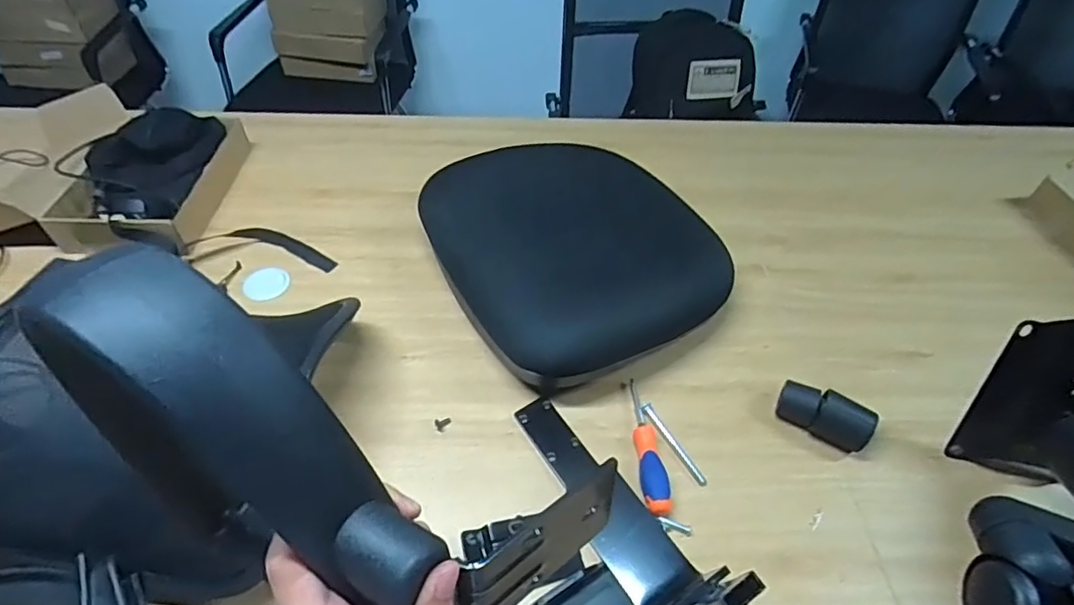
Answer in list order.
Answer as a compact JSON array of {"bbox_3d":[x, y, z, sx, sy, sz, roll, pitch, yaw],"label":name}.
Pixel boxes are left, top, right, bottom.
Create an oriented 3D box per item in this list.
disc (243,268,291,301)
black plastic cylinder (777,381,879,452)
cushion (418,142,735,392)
[{"bbox_3d":[-0.419,-0.030,0.885,0.063,0.004,0.064,1,48,-2],"label":"disc"},{"bbox_3d":[0.361,0.144,0.721,0.106,0.057,0.045,24,51,18],"label":"black plastic cylinder"},{"bbox_3d":[0.059,-0.086,0.870,0.373,0.136,0.377,-21,52,-20],"label":"cushion"}]

